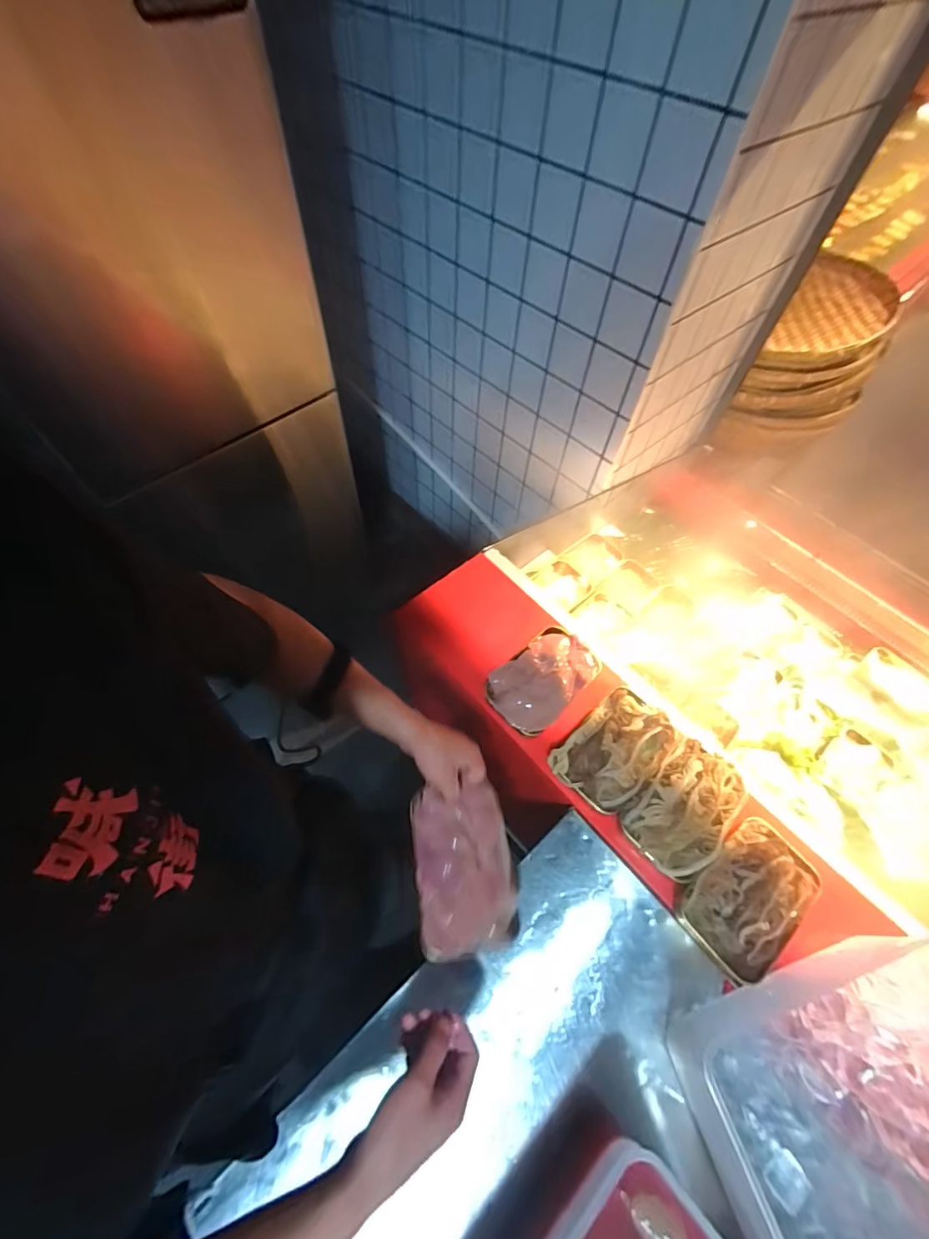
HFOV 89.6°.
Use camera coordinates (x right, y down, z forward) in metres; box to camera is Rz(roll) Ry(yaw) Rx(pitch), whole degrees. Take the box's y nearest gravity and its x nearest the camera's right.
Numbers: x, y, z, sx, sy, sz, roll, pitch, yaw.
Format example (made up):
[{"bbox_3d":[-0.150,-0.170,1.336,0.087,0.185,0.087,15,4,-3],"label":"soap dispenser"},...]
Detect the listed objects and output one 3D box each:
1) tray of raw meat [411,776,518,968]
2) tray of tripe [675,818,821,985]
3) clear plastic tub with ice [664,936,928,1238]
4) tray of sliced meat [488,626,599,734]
[{"bbox_3d":[-0.001,0.280,0.535,0.109,0.026,0.166,-6,60,-6],"label":"tray of raw meat"},{"bbox_3d":[0.354,0.337,0.580,0.172,0.040,0.106,-33,66,-20],"label":"tray of tripe"},{"bbox_3d":[0.410,0.489,0.454,0.329,0.119,0.223,-12,61,-10],"label":"clear plastic tub with ice"},{"bbox_3d":[0.122,0.083,0.709,0.179,0.029,0.109,-40,69,-22],"label":"tray of sliced meat"}]

